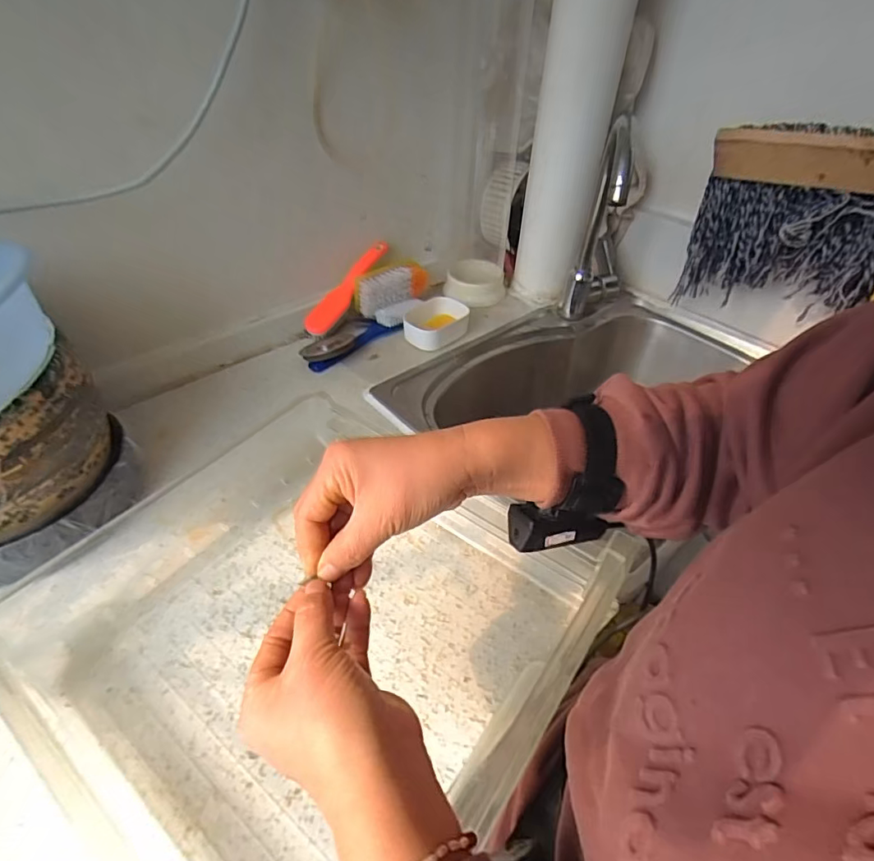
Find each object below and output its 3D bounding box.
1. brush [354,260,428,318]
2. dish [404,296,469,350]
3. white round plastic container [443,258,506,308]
[{"bbox_3d":[-0.070,-0.234,0.818,0.137,0.058,0.030,-29,52,-30],"label":"brush"},{"bbox_3d":[-0.002,-0.168,0.801,0.103,0.042,0.092,0,43,-3],"label":"dish"},{"bbox_3d":[0.069,-0.266,0.905,0.110,0.049,0.090,4,43,1],"label":"white round plastic container"}]

